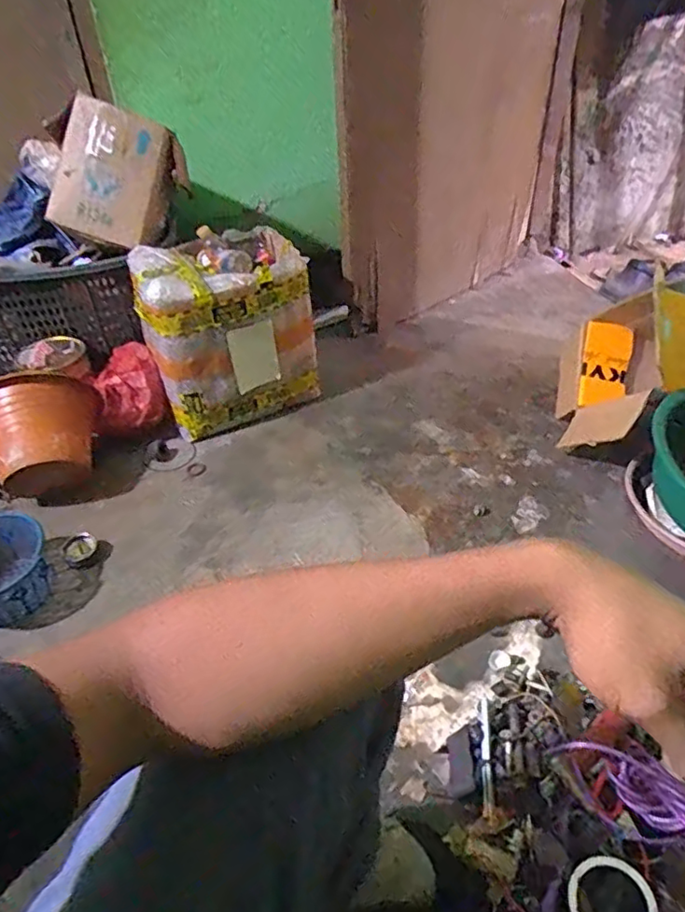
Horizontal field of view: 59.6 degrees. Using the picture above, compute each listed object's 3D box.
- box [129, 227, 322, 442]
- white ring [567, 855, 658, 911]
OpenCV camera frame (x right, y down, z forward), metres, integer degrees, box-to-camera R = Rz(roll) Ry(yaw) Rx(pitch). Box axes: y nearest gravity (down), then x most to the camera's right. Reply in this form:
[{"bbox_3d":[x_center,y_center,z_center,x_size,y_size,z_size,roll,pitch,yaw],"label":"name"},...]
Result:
[{"bbox_3d":[-0.251,-0.265,1.327,0.346,0.363,0.248,-22,45,-21],"label":"box"},{"bbox_3d":[0.269,0.449,0.596,0.081,0.006,0.081,-13,56,20],"label":"white ring"}]

